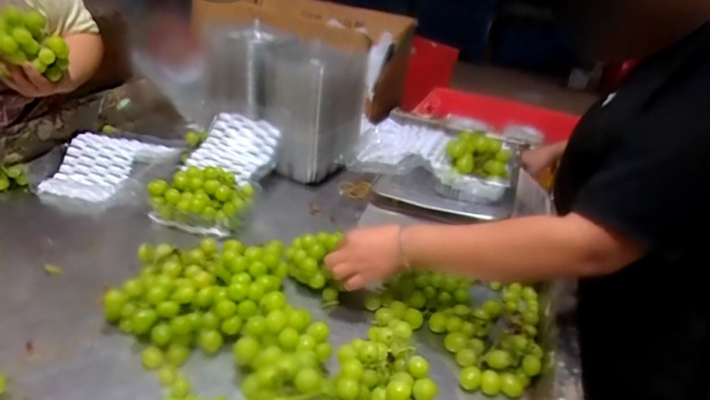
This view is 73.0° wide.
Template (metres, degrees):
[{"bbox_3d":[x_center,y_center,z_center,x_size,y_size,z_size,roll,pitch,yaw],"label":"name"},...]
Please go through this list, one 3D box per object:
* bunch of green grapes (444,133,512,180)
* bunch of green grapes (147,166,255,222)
[{"bbox_3d":[0.213,-0.083,0.831,0.097,0.054,0.079,3,28,-9],"label":"bunch of green grapes"},{"bbox_3d":[-0.264,-0.011,0.821,0.160,0.080,0.101,13,29,9],"label":"bunch of green grapes"}]

